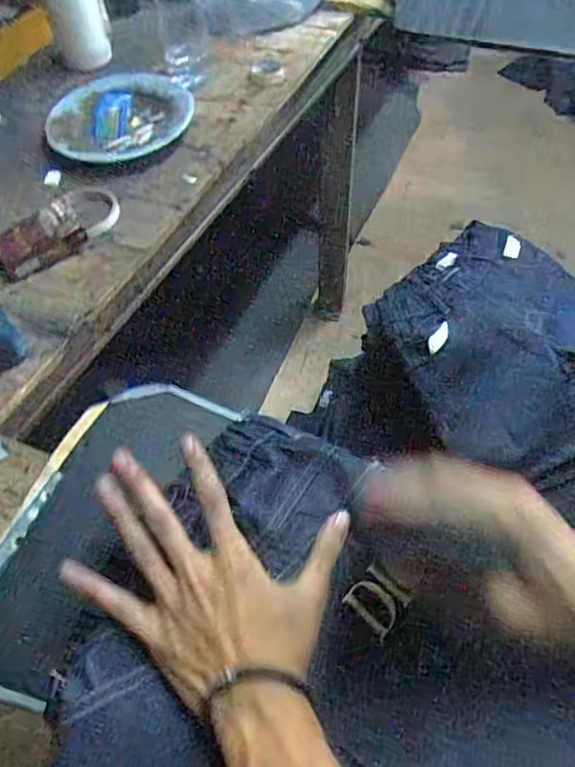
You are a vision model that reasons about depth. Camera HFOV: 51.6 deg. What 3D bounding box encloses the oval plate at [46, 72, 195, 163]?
[{"bbox_3d":[-0.229,-0.373,0.812,0.191,0.028,0.196,-16,57,-9],"label":"oval plate"}]

